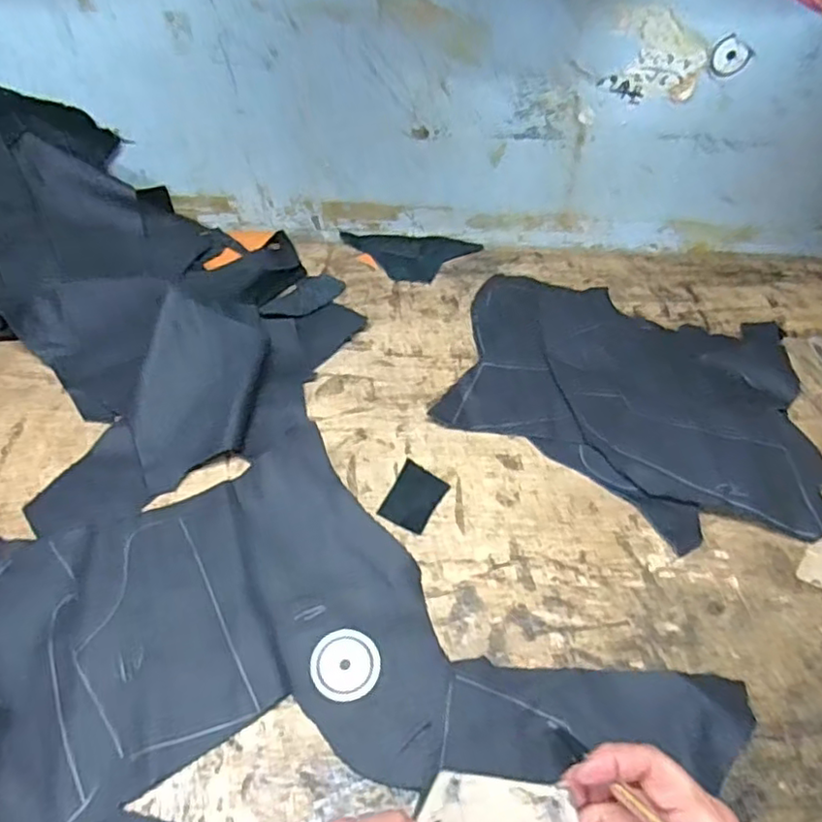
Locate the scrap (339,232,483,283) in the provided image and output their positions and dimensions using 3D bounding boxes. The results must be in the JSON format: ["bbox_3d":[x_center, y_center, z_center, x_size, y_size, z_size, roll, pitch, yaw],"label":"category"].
[{"bbox_3d":[-0.002,-0.159,0.649,0.139,0.004,0.073,6,50,0],"label":"scrap"}]

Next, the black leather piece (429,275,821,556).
[{"bbox_3d":[0.185,-0.017,0.533,0.289,0.021,0.242,15,51,8],"label":"black leather piece"}]

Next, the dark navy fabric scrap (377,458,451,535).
[{"bbox_3d":[0.002,0.061,0.463,0.037,0.004,0.052,24,52,15],"label":"dark navy fabric scrap"}]

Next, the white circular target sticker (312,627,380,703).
[{"bbox_3d":[-0.039,0.152,0.380,0.040,0.004,0.040,2,50,-3],"label":"white circular target sticker"}]

